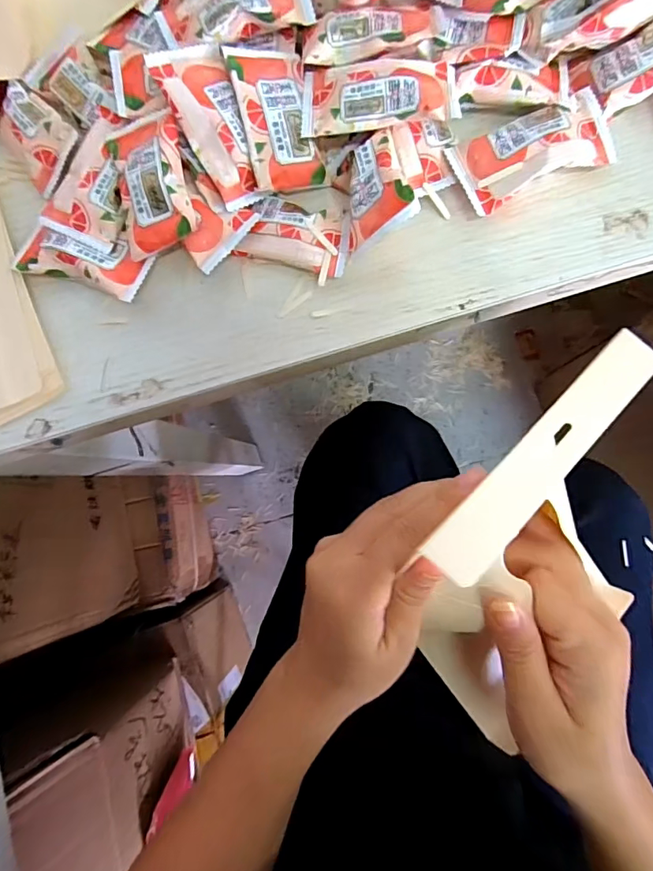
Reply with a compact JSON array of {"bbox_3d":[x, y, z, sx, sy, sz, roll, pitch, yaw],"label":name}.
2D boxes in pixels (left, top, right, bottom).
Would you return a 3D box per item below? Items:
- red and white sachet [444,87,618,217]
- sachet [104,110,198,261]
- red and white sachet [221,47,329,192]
[{"bbox_3d":[0.103,-0.141,0.238,0.075,0.016,0.037,-22,82,2],"label":"red and white sachet"},{"bbox_3d":[-0.088,-0.127,0.237,0.038,0.014,0.067,-13,83,3],"label":"sachet"},{"bbox_3d":[-0.024,-0.159,0.239,0.035,0.010,0.068,-15,92,-12],"label":"red and white sachet"}]

